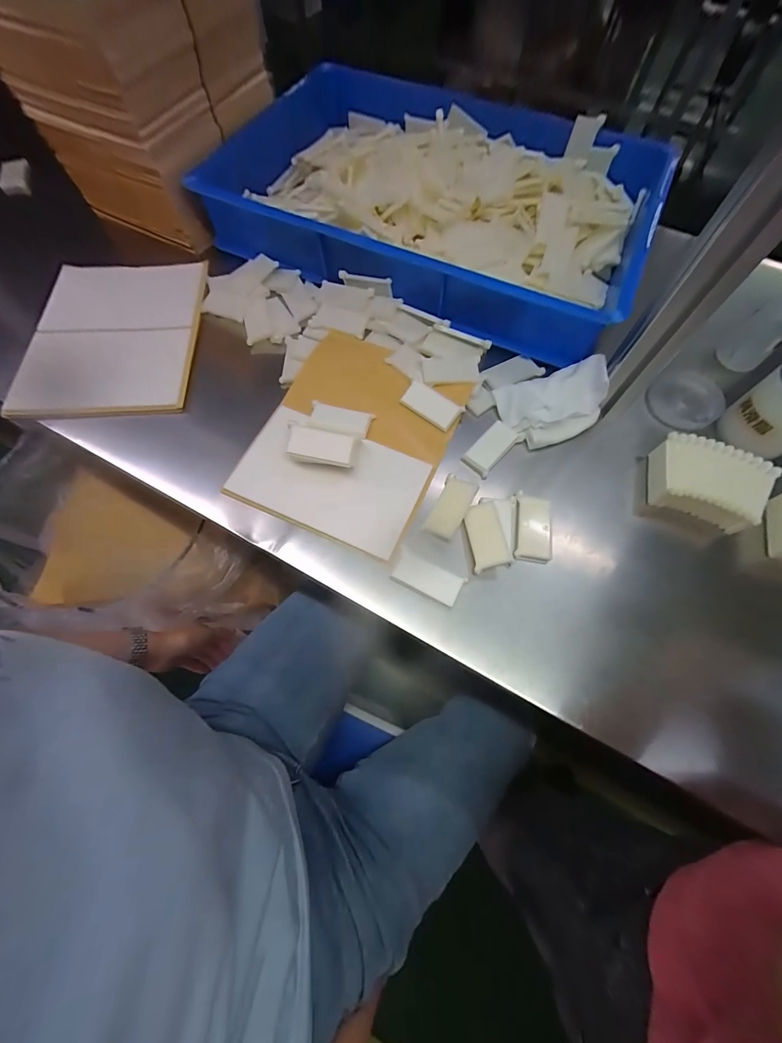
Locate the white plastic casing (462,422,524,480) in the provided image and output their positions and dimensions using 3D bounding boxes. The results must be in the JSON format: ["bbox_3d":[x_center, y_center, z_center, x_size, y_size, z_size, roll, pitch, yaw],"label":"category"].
[{"bbox_3d":[0.123,-0.090,0.447,0.038,0.011,0.077,42,74,15],"label":"white plastic casing"}]

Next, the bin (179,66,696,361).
[{"bbox_3d":[0.074,-0.484,0.542,0.573,0.089,0.398,28,70,10],"label":"bin"}]

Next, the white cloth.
[{"bbox_3d":[0.204,-0.151,0.449,0.129,0.034,0.093,-15,69,-6],"label":"white cloth"}]

